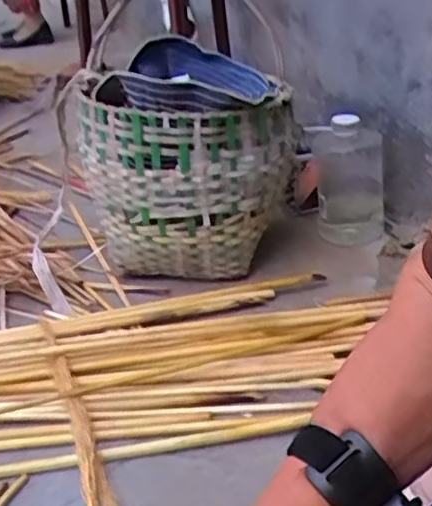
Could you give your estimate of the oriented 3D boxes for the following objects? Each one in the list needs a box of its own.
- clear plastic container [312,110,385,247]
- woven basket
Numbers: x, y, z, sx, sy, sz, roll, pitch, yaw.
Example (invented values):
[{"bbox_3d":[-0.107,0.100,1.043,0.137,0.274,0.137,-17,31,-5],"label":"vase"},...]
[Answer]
[{"bbox_3d":[0.198,-0.118,0.999,0.094,0.177,0.110,-3,28,6],"label":"clear plastic container"},{"bbox_3d":[-0.047,-0.142,0.971,0.279,0.262,0.304,-9,28,-6],"label":"woven basket"}]

